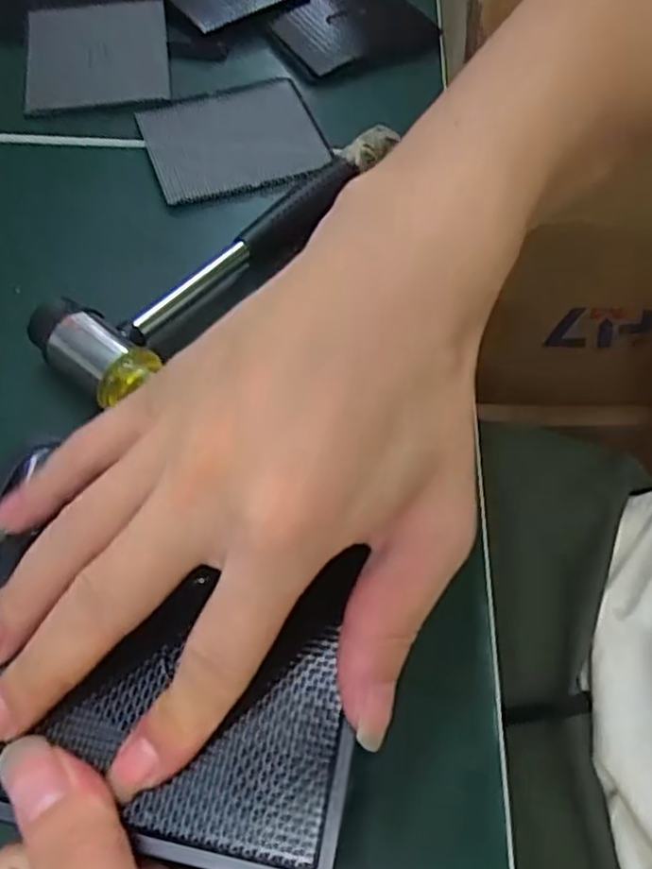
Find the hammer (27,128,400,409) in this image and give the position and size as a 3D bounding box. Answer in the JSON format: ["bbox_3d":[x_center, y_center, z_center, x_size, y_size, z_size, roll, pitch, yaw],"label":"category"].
[{"bbox_3d":[-0.044,-0.106,0.386,0.064,0.027,0.241,40,66,19],"label":"hammer"}]

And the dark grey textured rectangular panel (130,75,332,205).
[{"bbox_3d":[-0.060,-0.192,0.455,0.109,0.006,0.093,-17,62,-11],"label":"dark grey textured rectangular panel"}]

